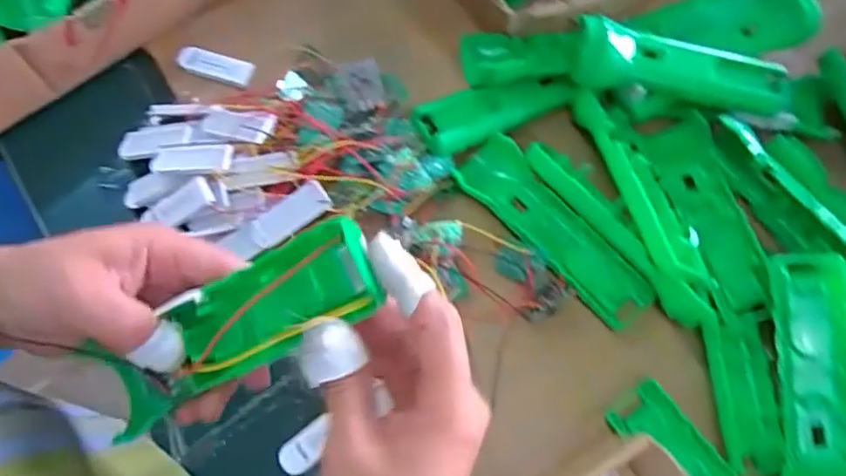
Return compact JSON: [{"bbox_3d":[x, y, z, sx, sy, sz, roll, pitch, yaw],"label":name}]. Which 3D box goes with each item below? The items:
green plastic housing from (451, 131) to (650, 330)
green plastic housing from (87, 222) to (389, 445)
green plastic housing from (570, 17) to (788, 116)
[{"bbox_3d":[0.091,-0.004,0.452,0.048,0.018,0.160,-38,76,-16],"label":"green plastic housing"},{"bbox_3d":[-0.085,0.043,0.277,0.147,0.026,0.042,-31,71,20],"label":"green plastic housing"},{"bbox_3d":[0.191,-0.123,0.469,0.170,0.032,0.039,8,70,-13],"label":"green plastic housing"}]

